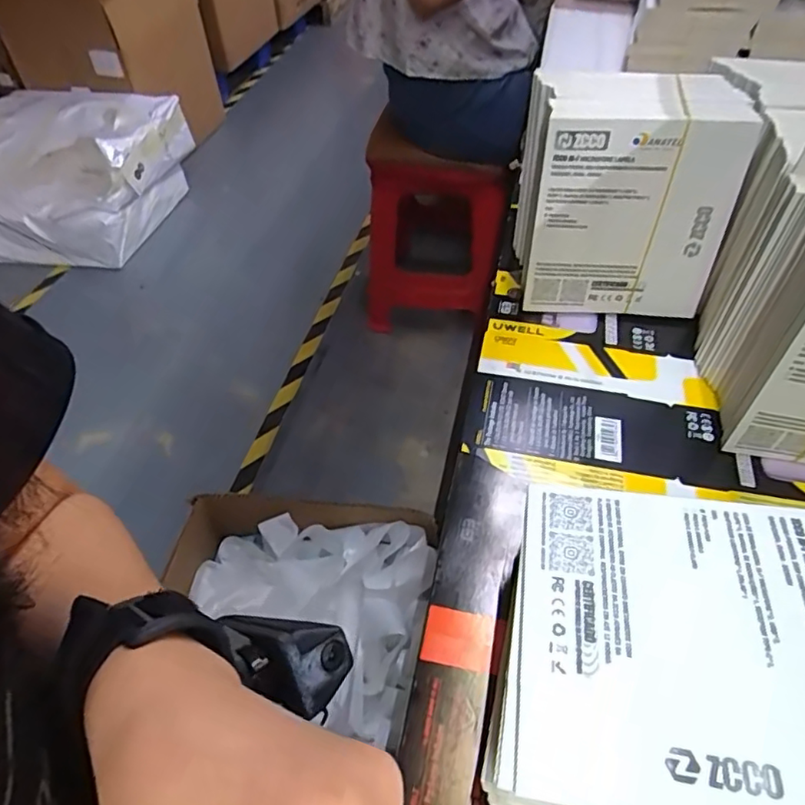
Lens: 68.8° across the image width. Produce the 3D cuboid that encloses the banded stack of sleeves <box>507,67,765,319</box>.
[{"bbox_3d":[0.136,-0.135,0.374,0.115,0.119,0.096,4,48,6],"label":"banded stack of sleeves"}]

